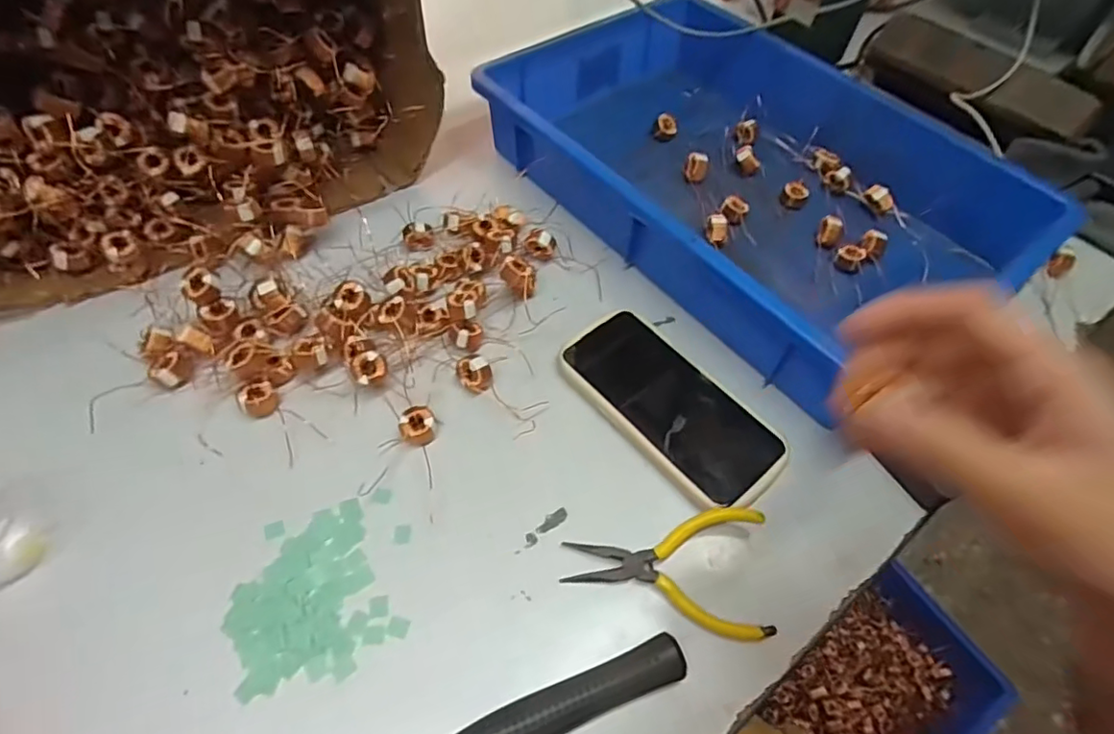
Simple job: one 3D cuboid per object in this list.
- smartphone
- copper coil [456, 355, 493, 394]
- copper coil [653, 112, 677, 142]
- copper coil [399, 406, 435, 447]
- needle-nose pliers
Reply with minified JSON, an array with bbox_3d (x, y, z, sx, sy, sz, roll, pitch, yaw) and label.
[{"bbox_3d":[0.080,0.025,0.411,0.078,0.007,0.164,-34,65,-23],"label":"smartphone"},{"bbox_3d":[-0.059,0.005,0.413,0.025,0.026,0.013,8,16,13],"label":"copper coil"},{"bbox_3d":[0.107,-0.237,0.572,0.023,0.018,0.023,1,59,-1],"label":"copper coil"},{"bbox_3d":[-0.094,0.041,0.391,0.022,0.013,0.024,2,56,-3],"label":"copper coil"},{"bbox_3d":[0.066,0.116,0.347,0.118,0.013,0.073,8,56,1],"label":"needle-nose pliers"}]

